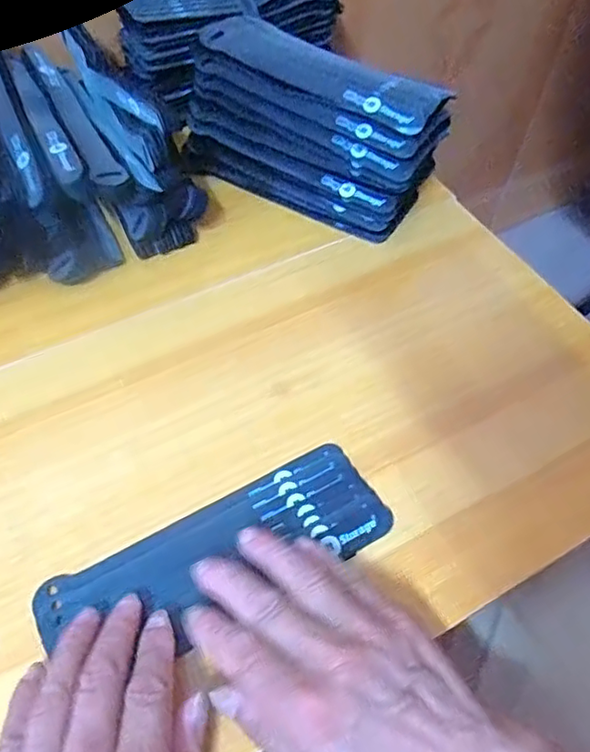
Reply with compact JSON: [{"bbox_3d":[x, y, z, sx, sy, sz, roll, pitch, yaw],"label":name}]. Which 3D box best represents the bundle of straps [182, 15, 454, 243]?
[{"bbox_3d":[0.015,-0.208,0.506,0.203,0.110,0.083,27,59,15],"label":"bundle of straps"}]

